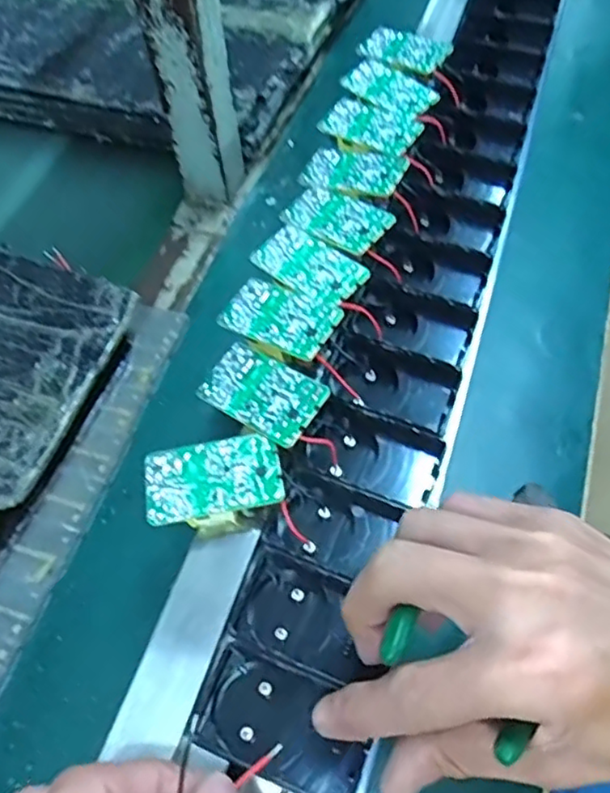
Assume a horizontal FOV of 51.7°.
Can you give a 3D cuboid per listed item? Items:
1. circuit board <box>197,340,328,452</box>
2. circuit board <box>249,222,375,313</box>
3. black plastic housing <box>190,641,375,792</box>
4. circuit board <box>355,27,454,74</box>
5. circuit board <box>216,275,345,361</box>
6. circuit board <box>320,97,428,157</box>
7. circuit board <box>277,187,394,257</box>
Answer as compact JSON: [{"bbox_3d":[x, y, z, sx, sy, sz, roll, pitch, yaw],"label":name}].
[{"bbox_3d":[-0.022,-0.003,0.320,0.063,0.012,0.037,31,66,20],"label":"circuit board"},{"bbox_3d":[0.002,-0.076,0.365,0.064,0.005,0.037,37,68,23],"label":"circuit board"},{"bbox_3d":[-0.008,0.142,0.272,0.072,0.024,0.043,19,62,13],"label":"black plastic housing"},{"bbox_3d":[0.072,-0.258,0.468,0.065,0.005,0.035,28,73,22],"label":"circuit board"},{"bbox_3d":[-0.014,-0.044,0.347,0.064,0.009,0.037,27,65,19],"label":"circuit board"},{"bbox_3d":[0.043,-0.180,0.424,0.065,0.005,0.042,28,67,21],"label":"circuit board"},{"bbox_3d":[0.019,-0.108,0.380,0.065,0.010,0.037,35,67,22],"label":"circuit board"}]

